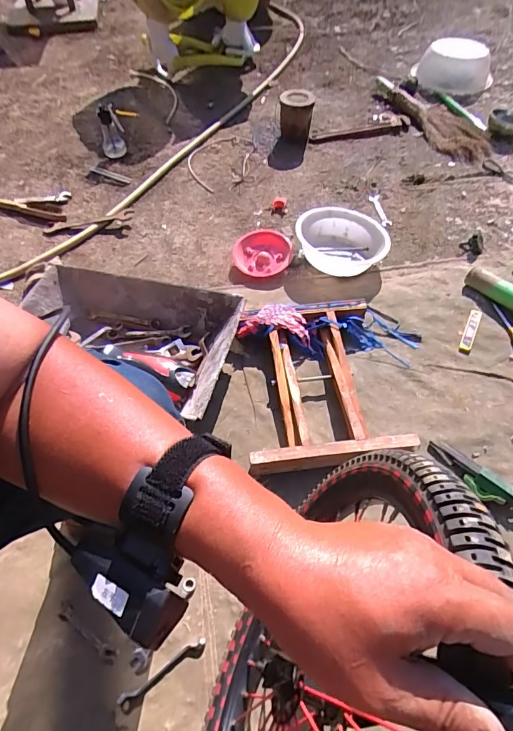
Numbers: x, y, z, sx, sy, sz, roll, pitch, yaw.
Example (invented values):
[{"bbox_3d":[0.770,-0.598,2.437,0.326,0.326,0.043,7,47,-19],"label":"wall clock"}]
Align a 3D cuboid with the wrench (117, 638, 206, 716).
[{"bbox_3d":[-0.137,0.459,0.607,0.138,0.009,0.028,-30,58,-17],"label":"wrench"}]

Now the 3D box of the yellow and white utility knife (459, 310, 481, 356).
[{"bbox_3d":[0.507,-0.082,0.968,0.025,0.009,0.148,22,58,17],"label":"yellow and white utility knife"}]

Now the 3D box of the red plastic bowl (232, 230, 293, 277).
[{"bbox_3d":[0.016,-0.320,1.166,0.161,0.065,0.155,-1,55,2],"label":"red plastic bowl"}]

